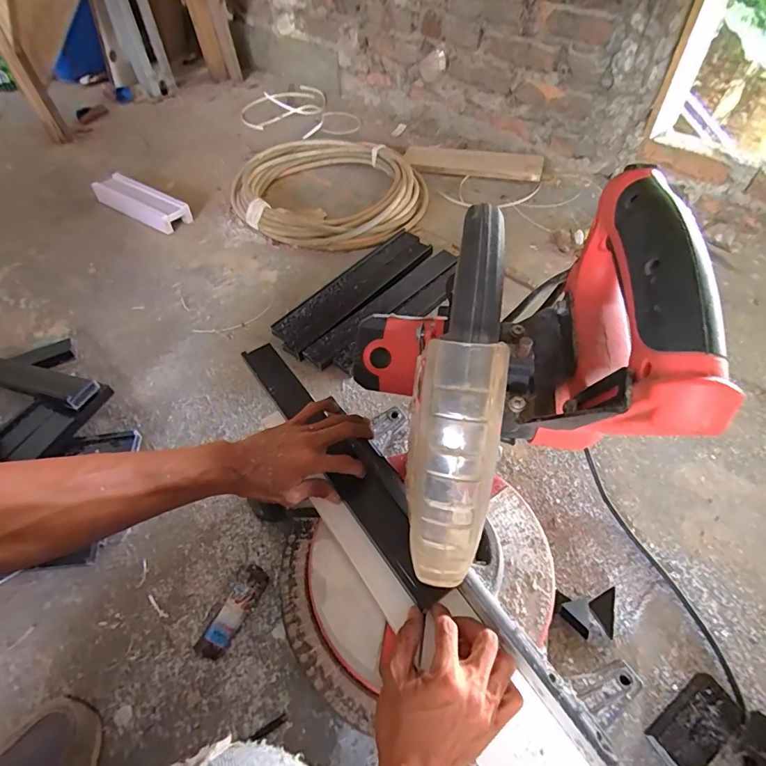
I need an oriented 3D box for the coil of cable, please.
[{"bbox_3d":[-0.132,-0.471,1.086,0.444,0.063,0.404,-1,53,2],"label":"coil of cable"}]

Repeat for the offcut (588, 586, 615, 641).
[{"bbox_3d":[0.255,0.265,0.521,0.026,0.013,0.051,10,63,18],"label":"offcut"}]

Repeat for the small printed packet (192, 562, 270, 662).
[{"bbox_3d":[-0.180,0.277,0.539,0.034,0.015,0.107,23,58,19],"label":"small printed packet"}]

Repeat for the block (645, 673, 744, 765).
[{"bbox_3d":[0.323,0.351,0.455,0.093,0.021,0.052,-31,58,-19],"label":"block"}]

